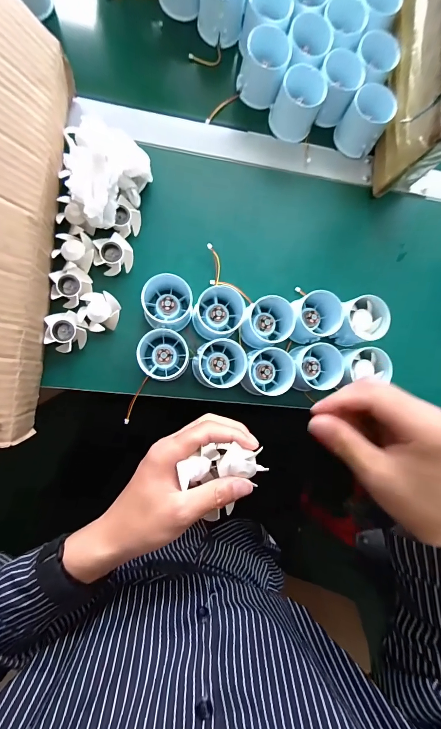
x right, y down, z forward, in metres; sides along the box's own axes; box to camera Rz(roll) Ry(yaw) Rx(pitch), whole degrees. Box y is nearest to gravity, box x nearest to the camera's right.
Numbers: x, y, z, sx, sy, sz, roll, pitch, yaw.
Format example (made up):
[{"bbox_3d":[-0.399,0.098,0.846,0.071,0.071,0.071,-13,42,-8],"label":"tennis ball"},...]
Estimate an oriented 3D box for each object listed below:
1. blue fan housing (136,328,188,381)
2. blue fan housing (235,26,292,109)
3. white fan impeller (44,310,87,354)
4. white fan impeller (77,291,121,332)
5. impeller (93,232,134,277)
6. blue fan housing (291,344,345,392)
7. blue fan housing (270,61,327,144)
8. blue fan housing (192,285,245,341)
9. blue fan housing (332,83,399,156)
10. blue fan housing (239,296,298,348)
[{"bbox_3d":[-0.062,-0.013,0.346,0.053,0.057,0.058,0,87,-8],"label":"blue fan housing"},{"bbox_3d":[0.053,-0.356,0.373,0.051,0.050,0.056,19,84,-6],"label":"blue fan housing"},{"bbox_3d":[-0.170,-0.035,0.346,0.041,0.024,0.040,0,87,-8],"label":"white fan impeller"},{"bbox_3d":[-0.135,-0.058,0.351,0.043,0.021,0.041,-7,88,-8],"label":"white fan impeller"},{"bbox_3d":[-0.120,-0.123,0.354,0.042,0.021,0.038,-25,90,-8],"label":"impeller"},{"bbox_3d":[0.105,0.003,0.362,0.054,0.045,0.053,3,86,-8],"label":"blue fan housing"},{"bbox_3d":[0.093,-0.316,0.380,0.055,0.049,0.053,28,83,-5],"label":"blue fan housing"},{"bbox_3d":[-0.001,-0.061,0.360,0.055,0.040,0.063,39,82,-4],"label":"blue fan housing"},{"bbox_3d":[0.181,-0.307,0.394,0.053,0.051,0.058,28,83,-5],"label":"blue fan housing"},{"bbox_3d":[0.054,-0.052,0.362,0.060,0.048,0.056,0,87,-8],"label":"blue fan housing"}]

